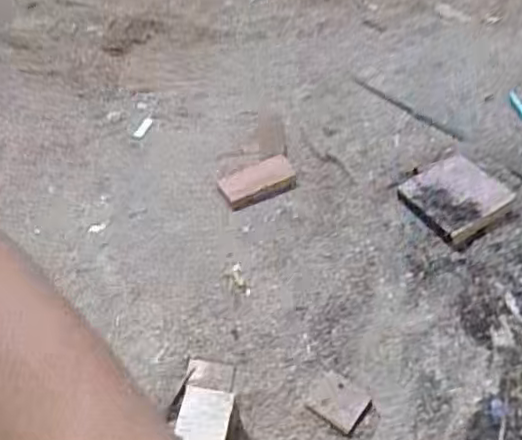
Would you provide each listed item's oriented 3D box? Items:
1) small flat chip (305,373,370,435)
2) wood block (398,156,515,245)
[{"bbox_3d":[0.058,0.135,0.490,0.041,0.012,0.036,28,56,27],"label":"small flat chip"},{"bbox_3d":[0.185,-0.026,0.619,0.078,0.019,0.080,-27,51,-19],"label":"wood block"}]

